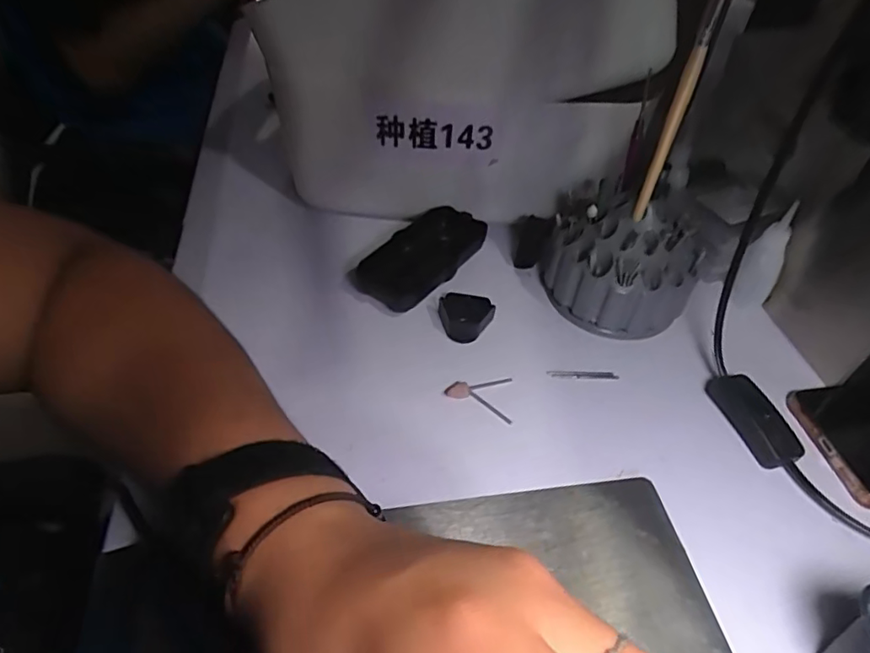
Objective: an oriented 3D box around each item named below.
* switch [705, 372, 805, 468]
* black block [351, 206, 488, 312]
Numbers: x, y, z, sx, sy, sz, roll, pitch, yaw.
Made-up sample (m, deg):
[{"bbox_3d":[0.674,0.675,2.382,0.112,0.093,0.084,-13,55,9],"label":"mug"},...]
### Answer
[{"bbox_3d":[0.194,0.055,0.338,0.024,0.018,0.062,-13,49,-16],"label":"switch"},{"bbox_3d":[-0.008,-0.055,0.431,0.057,0.023,0.104,32,52,24],"label":"black block"}]

